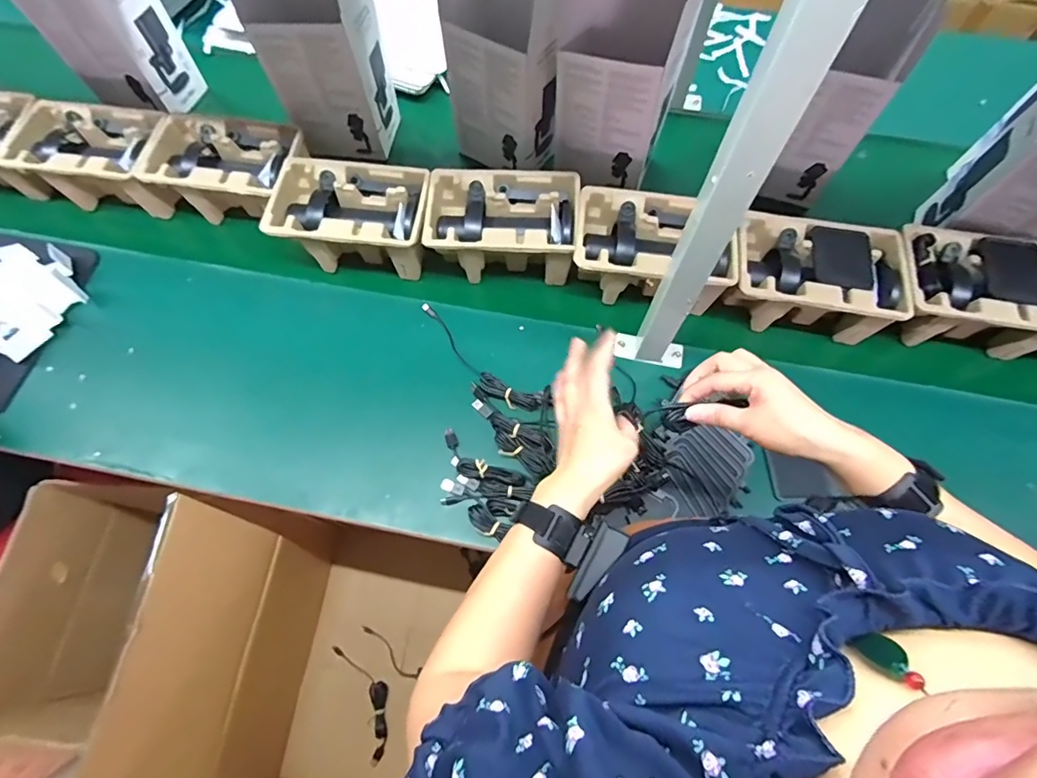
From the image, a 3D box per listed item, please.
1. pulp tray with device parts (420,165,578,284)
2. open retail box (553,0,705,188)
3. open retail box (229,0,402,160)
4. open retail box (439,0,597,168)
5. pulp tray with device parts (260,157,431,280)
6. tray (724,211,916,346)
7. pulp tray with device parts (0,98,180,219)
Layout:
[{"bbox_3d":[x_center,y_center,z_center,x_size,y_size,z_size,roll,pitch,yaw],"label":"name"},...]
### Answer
[{"bbox_3d":[-0.017,-0.247,0.781,0.231,0.110,0.154,2,67,4],"label":"pulp tray with device parts"},{"bbox_3d":[0.158,-0.499,0.741,0.185,0.311,0.163,9,67,7],"label":"open retail box"},{"bbox_3d":[-0.312,-0.554,0.784,0.178,0.330,0.144,-5,66,1],"label":"open retail box"},{"bbox_3d":[-0.012,-0.528,0.765,0.190,0.330,0.165,21,69,12],"label":"open retail box"},{"bbox_3d":[-0.251,-0.265,0.789,0.234,0.108,0.154,3,67,5],"label":"pulp tray with device parts"},{"bbox_3d":[0.428,-0.164,0.738,0.231,0.101,0.159,8,67,6],"label":"tray"},{"bbox_3d":[-0.694,-0.391,0.843,0.241,0.103,0.162,6,67,5],"label":"pulp tray with device parts"}]

